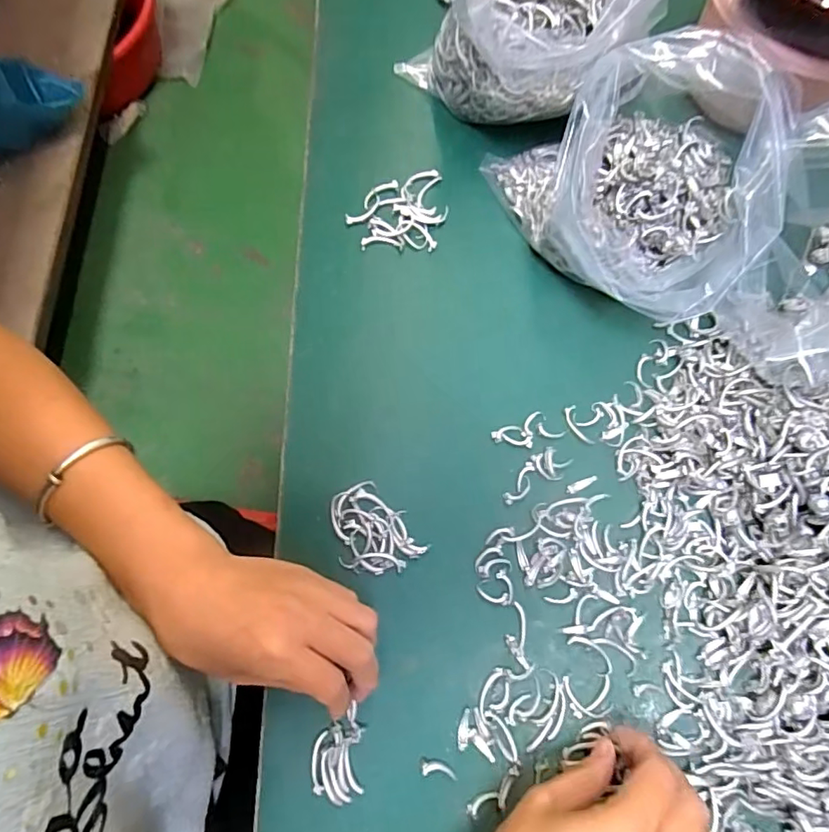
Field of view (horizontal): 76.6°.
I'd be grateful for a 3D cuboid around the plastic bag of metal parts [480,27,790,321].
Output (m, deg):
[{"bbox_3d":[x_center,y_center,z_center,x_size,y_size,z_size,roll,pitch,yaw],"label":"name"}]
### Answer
[{"bbox_3d":[0.143,-0.148,0.337,0.151,0.110,0.143,-7,75,-3],"label":"plastic bag of metal parts"}]

